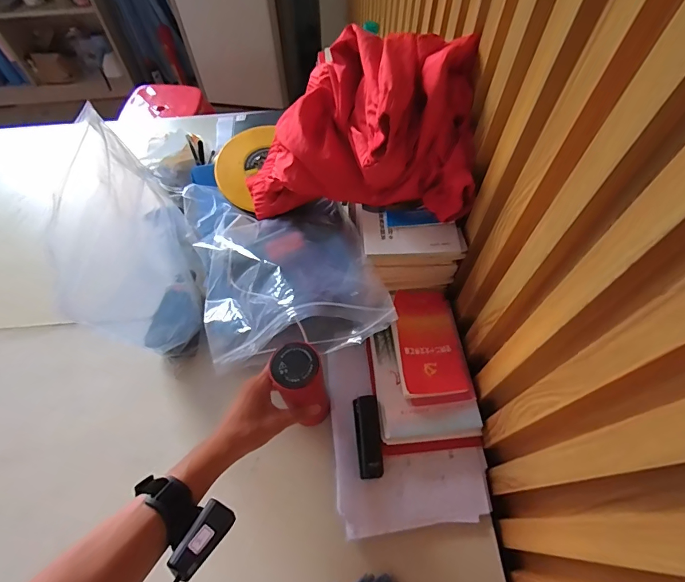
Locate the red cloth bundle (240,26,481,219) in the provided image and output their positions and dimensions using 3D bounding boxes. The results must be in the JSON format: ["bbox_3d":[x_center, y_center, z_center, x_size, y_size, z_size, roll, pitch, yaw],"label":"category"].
[{"bbox_3d":[0.033,-0.252,0.607,0.321,0.210,0.220,8,60,6],"label":"red cloth bundle"}]

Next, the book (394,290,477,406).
[{"bbox_3d":[0.141,0.086,0.644,0.110,0.022,0.185,-2,67,-10],"label":"book"}]

